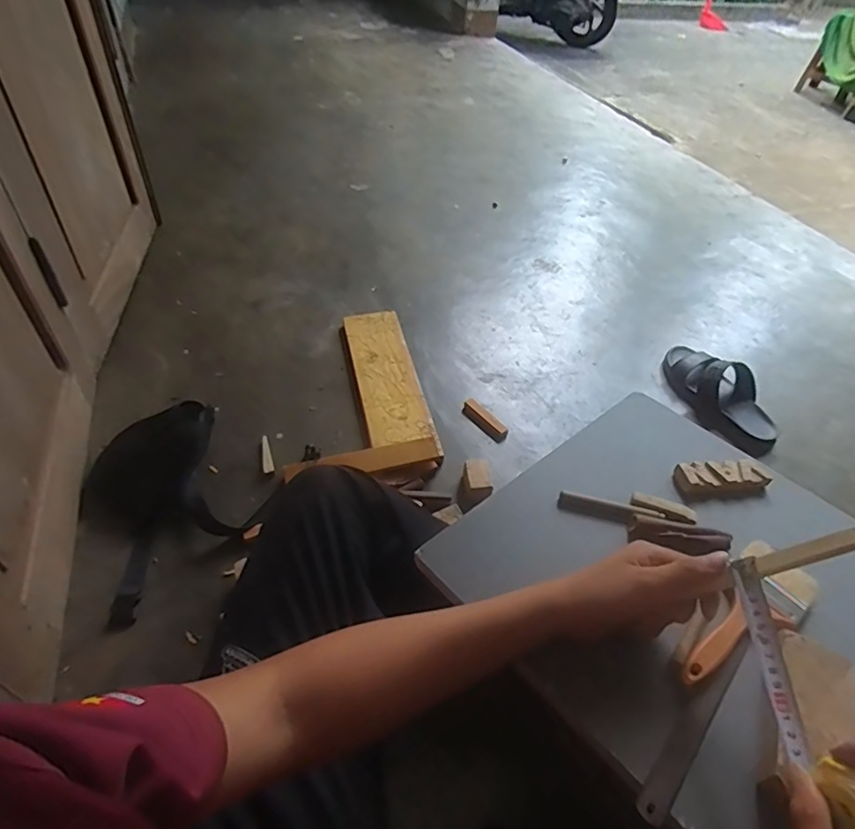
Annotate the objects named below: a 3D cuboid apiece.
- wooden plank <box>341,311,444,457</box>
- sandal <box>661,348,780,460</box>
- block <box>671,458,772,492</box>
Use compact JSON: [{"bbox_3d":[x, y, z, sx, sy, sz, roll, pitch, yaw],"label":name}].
[{"bbox_3d":[-0.081,-0.071,1.043,0.115,0.031,0.386,-6,45,-14],"label":"wooden plank"},{"bbox_3d":[0.564,-0.046,1.064,0.100,0.081,0.279,-14,47,-21],"label":"sandal"},{"bbox_3d":[0.331,0.070,0.620,0.101,0.015,0.035,-1,45,-5],"label":"block"}]

